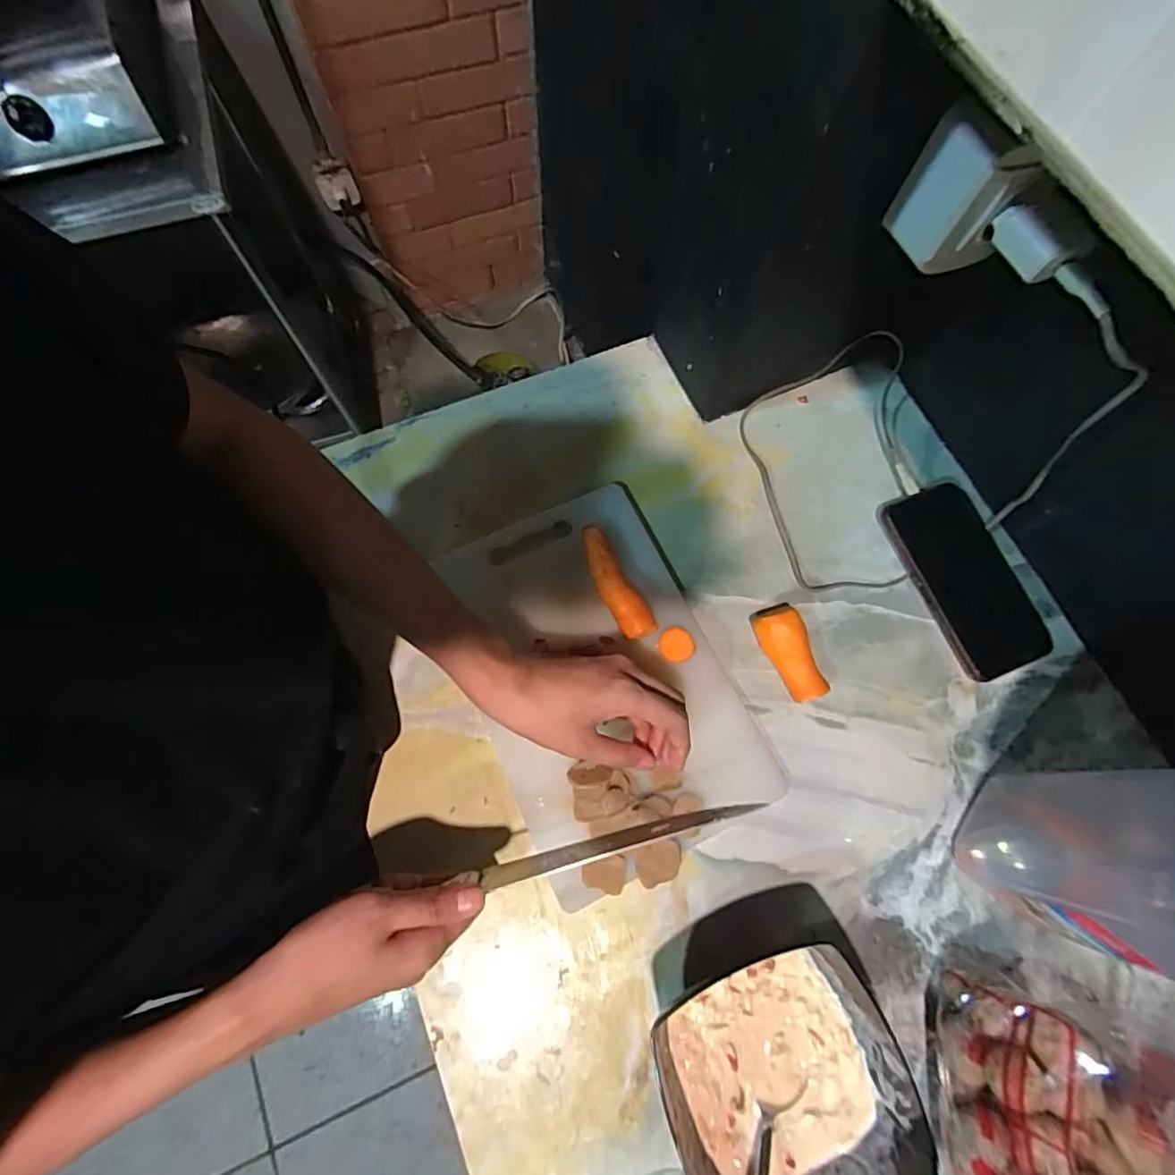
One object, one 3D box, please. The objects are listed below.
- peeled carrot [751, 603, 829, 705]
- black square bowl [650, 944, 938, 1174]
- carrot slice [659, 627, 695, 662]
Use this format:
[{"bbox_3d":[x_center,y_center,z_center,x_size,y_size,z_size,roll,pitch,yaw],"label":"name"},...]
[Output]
[{"bbox_3d":[0.158,0.052,0.451,0.039,0.037,0.080,-15,73,-5],"label":"peeled carrot"},{"bbox_3d":[0.121,0.312,0.354,0.141,0.061,0.126,-17,73,-6],"label":"black square bowl"},{"bbox_3d":[0.072,0.046,0.455,0.027,0.004,0.027,-1,79,6],"label":"carrot slice"}]

